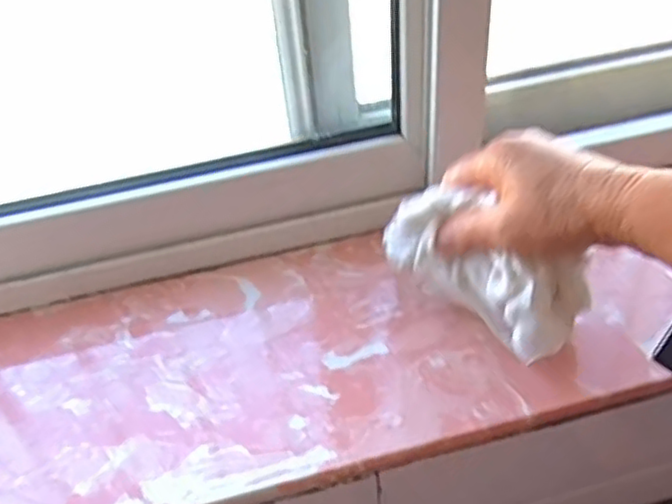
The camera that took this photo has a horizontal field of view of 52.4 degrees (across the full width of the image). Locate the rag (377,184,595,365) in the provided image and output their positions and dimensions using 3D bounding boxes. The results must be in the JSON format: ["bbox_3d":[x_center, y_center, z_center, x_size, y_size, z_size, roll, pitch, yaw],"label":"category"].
[{"bbox_3d":[0.091,0.009,0.434,0.132,0.079,0.045,36,53,22],"label":"rag"}]

